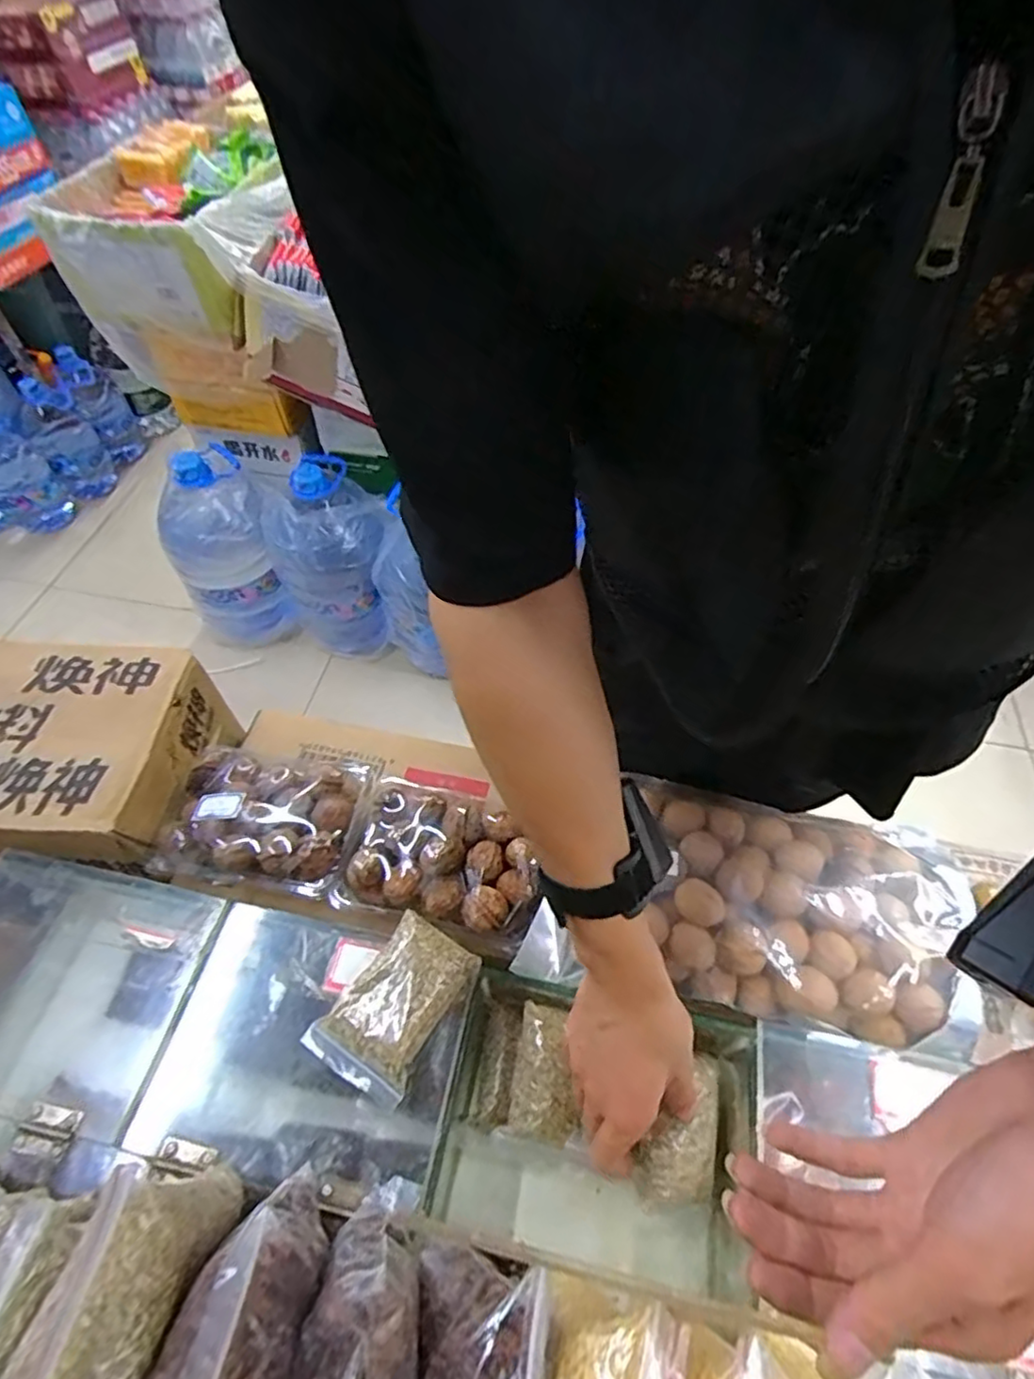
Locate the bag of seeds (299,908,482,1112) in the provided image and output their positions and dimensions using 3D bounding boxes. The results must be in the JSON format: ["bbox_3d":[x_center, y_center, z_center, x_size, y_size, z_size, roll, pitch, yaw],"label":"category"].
[{"bbox_3d":[-0.085,0.218,0.445,0.072,0.034,0.106,27,58,17],"label":"bag of seeds"}]

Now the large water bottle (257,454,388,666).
[{"bbox_3d":[-0.384,-0.260,1.324,0.214,0.417,0.201,-21,57,-15],"label":"large water bottle"}]

